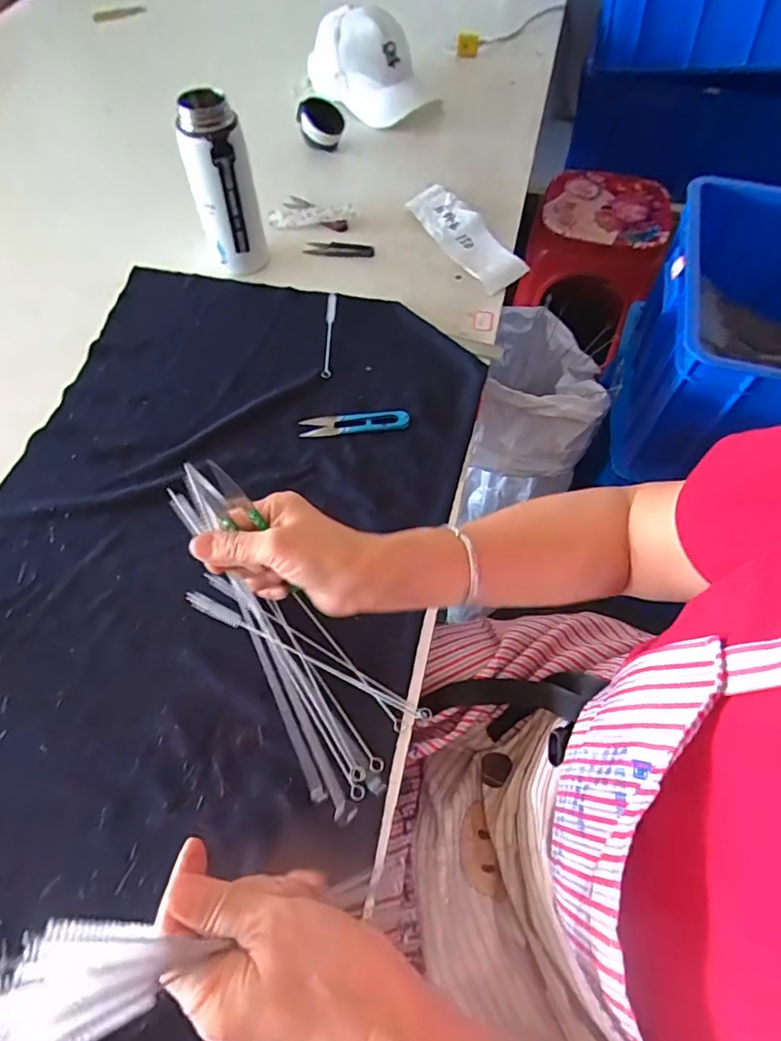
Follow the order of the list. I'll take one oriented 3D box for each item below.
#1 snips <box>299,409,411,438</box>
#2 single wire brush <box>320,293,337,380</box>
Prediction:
[{"bbox_3d":[-0.041,-0.114,0.640,0.126,0.015,0.030,-4,60,-2],"label":"snips"},{"bbox_3d":[-0.082,-0.251,0.732,0.014,0.007,0.177,0,58,0],"label":"single wire brush"}]

